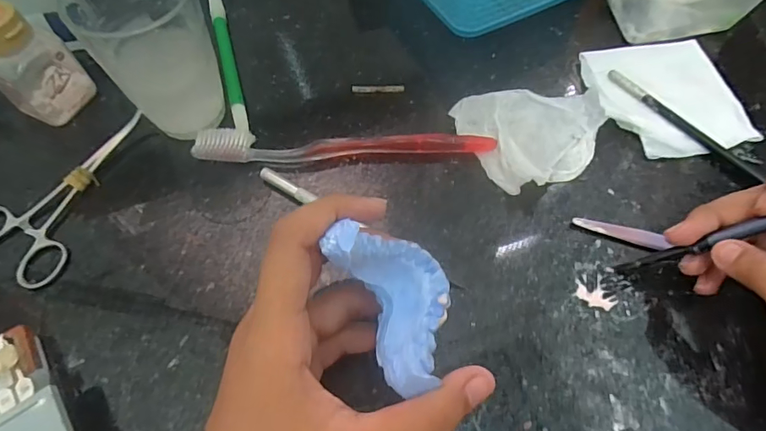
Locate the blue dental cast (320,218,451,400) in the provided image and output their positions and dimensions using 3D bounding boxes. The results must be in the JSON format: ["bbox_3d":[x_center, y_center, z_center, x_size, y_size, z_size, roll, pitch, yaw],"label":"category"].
[{"bbox_3d":[-0.002,0.030,0.190,0.025,0.059,0.060,-29,23,28],"label":"blue dental cast"}]

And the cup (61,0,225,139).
[{"bbox_3d":[-0.134,-0.098,0.292,0.061,0.092,0.062,0,62,1],"label":"cup"}]

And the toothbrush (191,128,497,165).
[{"bbox_3d":[-0.024,-0.044,0.308,0.187,0.010,0.021,0,62,1],"label":"toothbrush"}]

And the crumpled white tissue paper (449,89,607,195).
[{"bbox_3d":[0.100,-0.060,0.310,0.090,0.017,0.081,-23,64,-11],"label":"crumpled white tissue paper"}]

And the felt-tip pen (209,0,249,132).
[{"bbox_3d":[-0.111,-0.114,0.348,0.009,0.008,0.141,-15,63,-7],"label":"felt-tip pen"}]

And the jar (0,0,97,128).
[{"bbox_3d":[-0.218,-0.093,0.301,0.032,0.073,0.044,33,67,17],"label":"jar"}]

